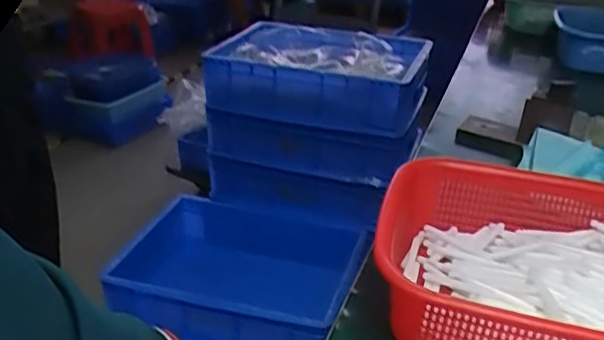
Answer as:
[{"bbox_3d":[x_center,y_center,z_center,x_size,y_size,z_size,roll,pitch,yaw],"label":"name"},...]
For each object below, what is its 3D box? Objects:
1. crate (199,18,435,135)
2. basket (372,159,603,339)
[{"bbox_3d":[0.037,-0.202,1.245,0.418,0.122,0.269,10,28,18],"label":"crate"},{"bbox_3d":[0.210,0.079,0.454,0.292,0.072,0.208,6,27,13],"label":"basket"}]

